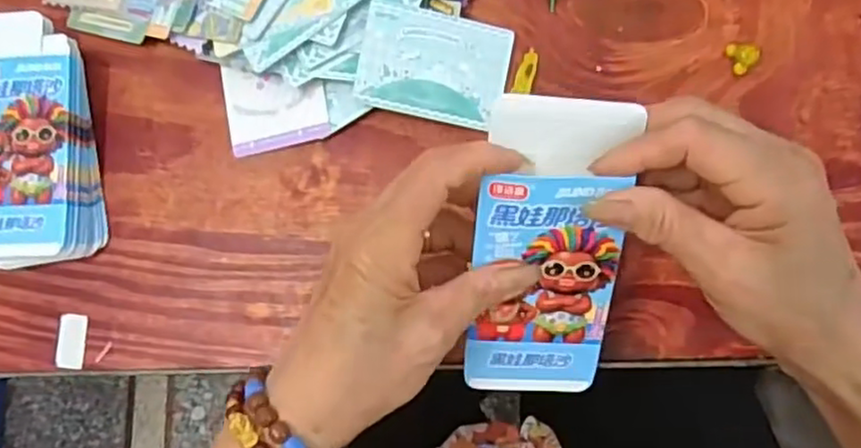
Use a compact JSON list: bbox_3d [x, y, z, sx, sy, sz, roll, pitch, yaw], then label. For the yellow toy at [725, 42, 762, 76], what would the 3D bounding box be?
[{"bbox_3d":[0.182,-0.098,0.399,0.017,0.004,0.020,-18,82,4],"label":"yellow toy"}]

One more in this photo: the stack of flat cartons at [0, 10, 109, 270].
[{"bbox_3d":[-0.254,-0.050,0.422,0.088,0.030,0.153,-9,83,5],"label":"stack of flat cartons"}]

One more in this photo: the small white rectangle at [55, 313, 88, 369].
[{"bbox_3d":[-0.217,0.071,0.416,0.017,0.004,0.032,-1,84,6],"label":"small white rectangle"}]

